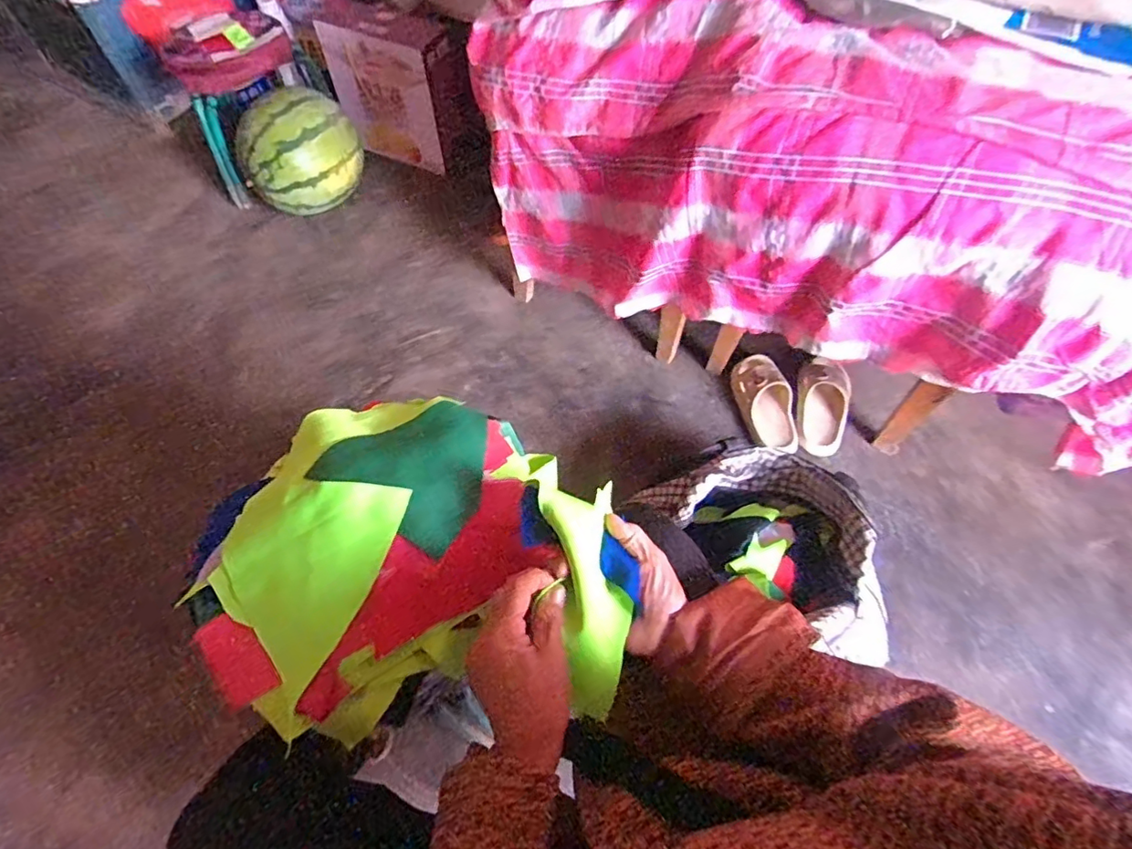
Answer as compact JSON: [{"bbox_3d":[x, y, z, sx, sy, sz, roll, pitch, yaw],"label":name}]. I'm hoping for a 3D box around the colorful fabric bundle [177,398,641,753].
[{"bbox_3d":[-0.141,0.094,0.515,0.366,0.100,0.306,-5,60,-4],"label":"colorful fabric bundle"}]

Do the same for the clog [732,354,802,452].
[{"bbox_3d":[0.388,-0.041,1.120,0.093,0.067,0.210,-14,73,-9],"label":"clog"}]

